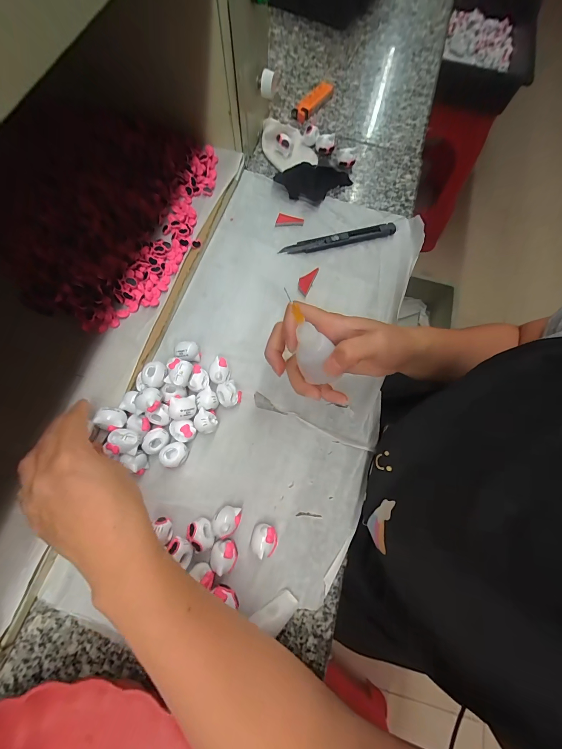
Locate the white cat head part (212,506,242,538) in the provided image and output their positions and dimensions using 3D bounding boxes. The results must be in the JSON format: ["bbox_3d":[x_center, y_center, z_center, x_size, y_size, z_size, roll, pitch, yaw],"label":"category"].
[{"bbox_3d":[-0.047,0.126,0.264,0.021,0.024,0.023,13,72,2],"label":"white cat head part"}]

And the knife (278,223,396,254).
[{"bbox_3d":[0.071,-0.166,0.373,0.145,0.007,0.016,-15,73,-7],"label":"knife"}]

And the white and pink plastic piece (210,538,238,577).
[{"bbox_3d":[-0.048,0.152,0.258,0.021,0.021,0.025,13,72,2],"label":"white and pink plastic piece"}]

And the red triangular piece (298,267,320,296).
[{"bbox_3d":[0.030,-0.109,0.353,0.015,0.005,0.037,24,72,5],"label":"red triangular piece"}]

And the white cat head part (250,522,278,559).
[{"bbox_3d":[-0.014,0.142,0.263,0.022,0.020,0.024,9,72,1],"label":"white cat head part"}]

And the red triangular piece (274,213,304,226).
[{"bbox_3d":[0.011,-0.190,0.377,0.033,0.004,0.017,14,72,2],"label":"red triangular piece"}]

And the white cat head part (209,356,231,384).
[{"bbox_3d":[-0.062,-0.003,0.308,0.020,0.019,0.026,-15,73,-7],"label":"white cat head part"}]

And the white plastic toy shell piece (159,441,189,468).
[{"bbox_3d":[-0.098,0.073,0.281,0.022,0.016,0.023,1,72,-2],"label":"white plastic toy shell piece"}]

